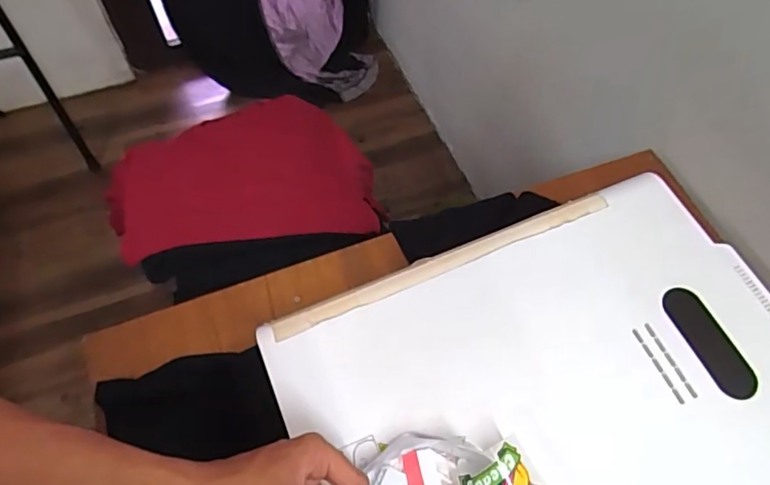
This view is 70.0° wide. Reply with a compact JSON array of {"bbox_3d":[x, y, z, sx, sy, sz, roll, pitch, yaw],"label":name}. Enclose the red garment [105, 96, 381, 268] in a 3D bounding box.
[{"bbox_3d":[-0.317,-0.130,1.170,0.565,0.123,0.314,-8,63,-6],"label":"red garment"}]

